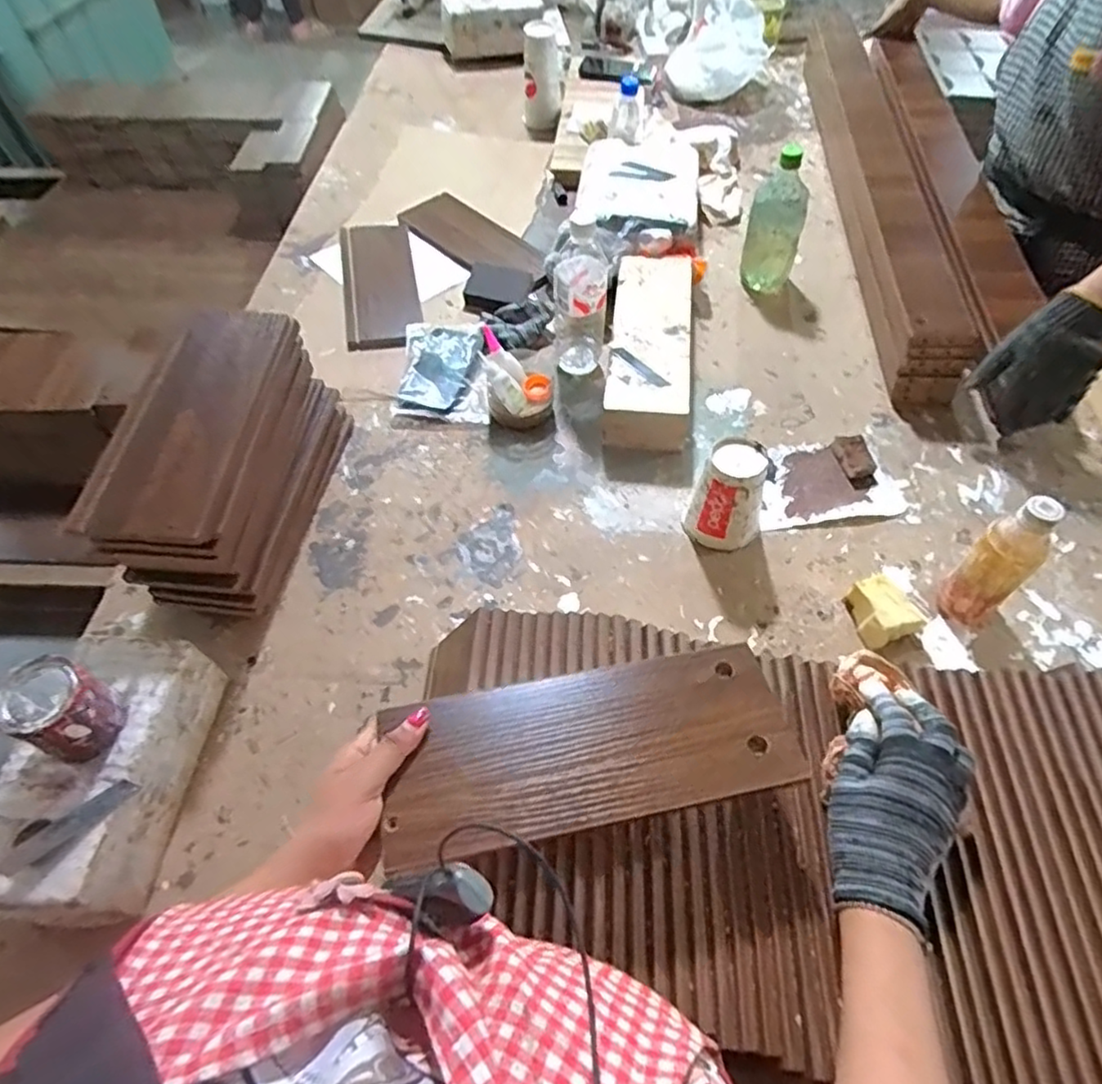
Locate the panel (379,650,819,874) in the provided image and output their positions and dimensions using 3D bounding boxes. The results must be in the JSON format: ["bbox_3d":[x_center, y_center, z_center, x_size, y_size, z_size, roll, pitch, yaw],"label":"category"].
[{"bbox_3d":[0.029,0.147,0.474,0.291,0.017,0.110,-9,57,-10],"label":"panel"}]

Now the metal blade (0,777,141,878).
[{"bbox_3d":[-0.376,0.223,0.510,0.021,0.007,0.096,47,49,10],"label":"metal blade"}]

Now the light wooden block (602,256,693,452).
[{"bbox_3d":[0.143,-0.282,0.948,0.113,0.078,0.368,6,57,4],"label":"light wooden block"}]

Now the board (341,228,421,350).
[{"bbox_3d":[-0.280,-0.426,1.059,0.119,0.016,0.316,-10,58,-6],"label":"board"}]

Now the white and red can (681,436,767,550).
[{"bbox_3d":[0.207,-0.052,0.755,0.080,0.127,0.073,0,57,0],"label":"white and red can"}]

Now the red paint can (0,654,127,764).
[{"bbox_3d":[-0.391,0.139,0.529,0.061,0.083,0.062,0,57,0],"label":"red paint can"}]

